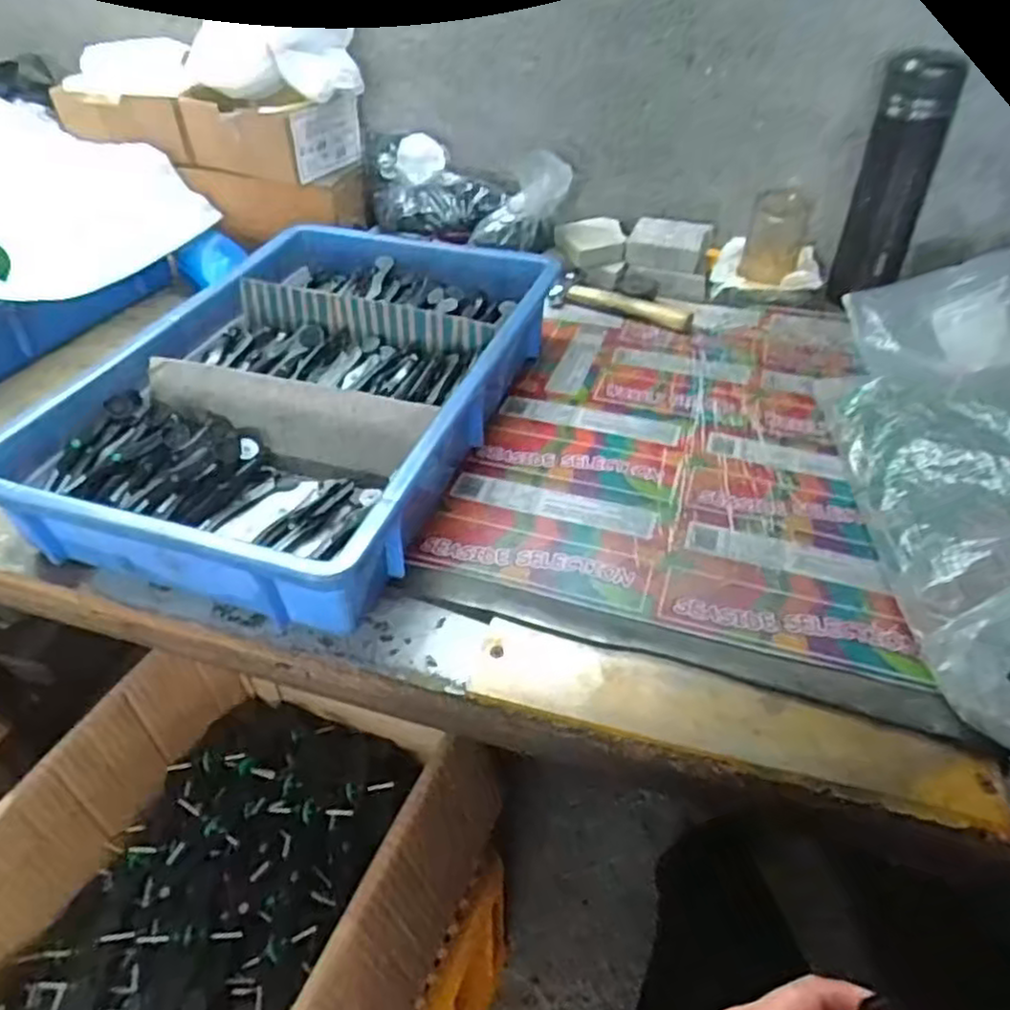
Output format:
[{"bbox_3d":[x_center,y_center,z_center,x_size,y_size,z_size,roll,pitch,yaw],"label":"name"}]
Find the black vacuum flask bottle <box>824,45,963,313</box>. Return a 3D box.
[{"bbox_3d":[0.405,-0.338,0.767,0.068,0.222,0.076,20,46,22],"label":"black vacuum flask bottle"}]

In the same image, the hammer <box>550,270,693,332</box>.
[{"bbox_3d":[0.124,-0.215,0.793,0.154,0.020,0.051,22,47,24],"label":"hammer"}]

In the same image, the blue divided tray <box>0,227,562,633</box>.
[{"bbox_3d":[-0.152,-0.108,0.621,0.293,0.072,0.464,12,43,15],"label":"blue divided tray"}]

